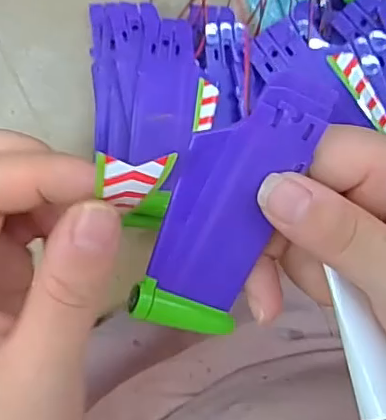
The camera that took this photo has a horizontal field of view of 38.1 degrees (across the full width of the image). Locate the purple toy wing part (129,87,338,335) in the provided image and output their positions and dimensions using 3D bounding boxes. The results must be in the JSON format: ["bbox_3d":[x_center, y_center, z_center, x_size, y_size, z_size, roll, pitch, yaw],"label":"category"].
[{"bbox_3d":[0.011,0.001,0.174,0.036,0.005,0.084,17,110,-18],"label":"purple toy wing part"}]

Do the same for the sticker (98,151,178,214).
[{"bbox_3d":[-0.017,-0.007,0.157,0.021,0.004,0.023,0,139,-20],"label":"sticker"}]

